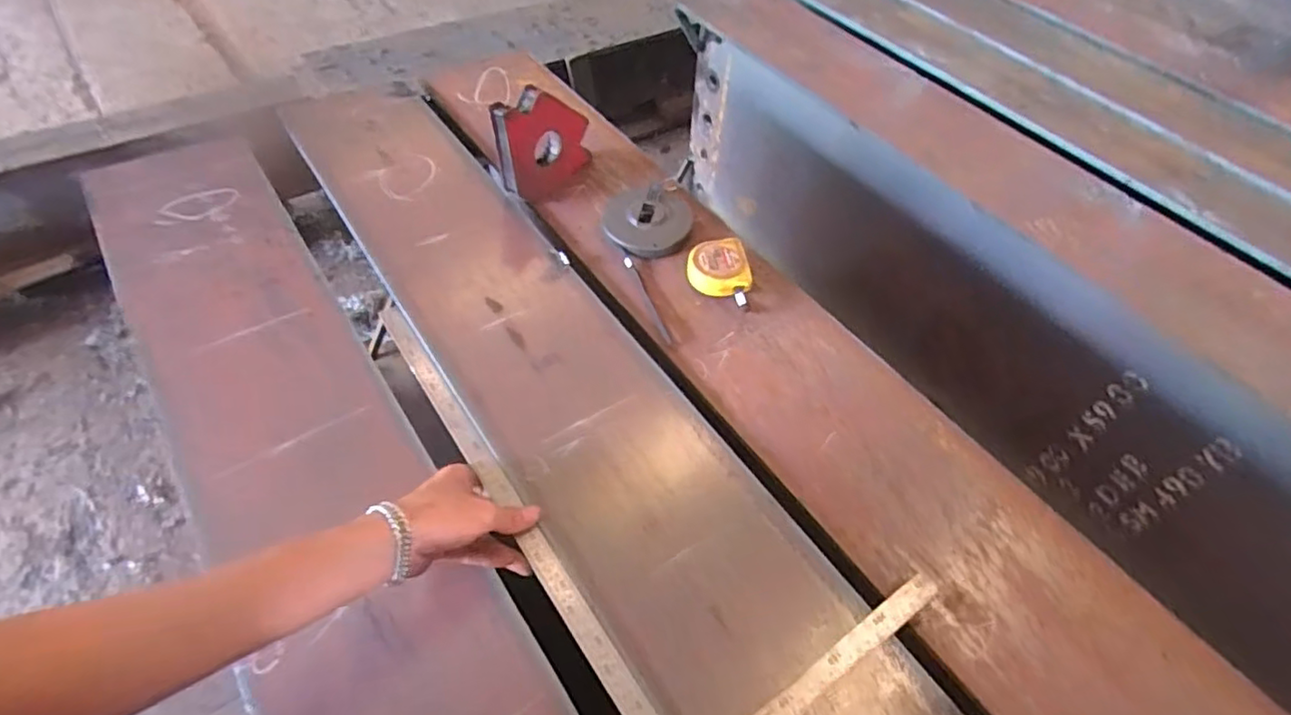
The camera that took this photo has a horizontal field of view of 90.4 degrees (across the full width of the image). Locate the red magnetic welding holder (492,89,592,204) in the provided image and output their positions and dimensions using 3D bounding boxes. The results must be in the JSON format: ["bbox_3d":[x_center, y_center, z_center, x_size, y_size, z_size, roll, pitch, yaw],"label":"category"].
[{"bbox_3d":[-0.122,-0.259,0.784,0.123,0.141,0.021,-34,57,-21],"label":"red magnetic welding holder"}]

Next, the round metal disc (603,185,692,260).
[{"bbox_3d":[0.003,-0.168,0.778,0.102,0.022,0.118,8,60,-4],"label":"round metal disc"}]

